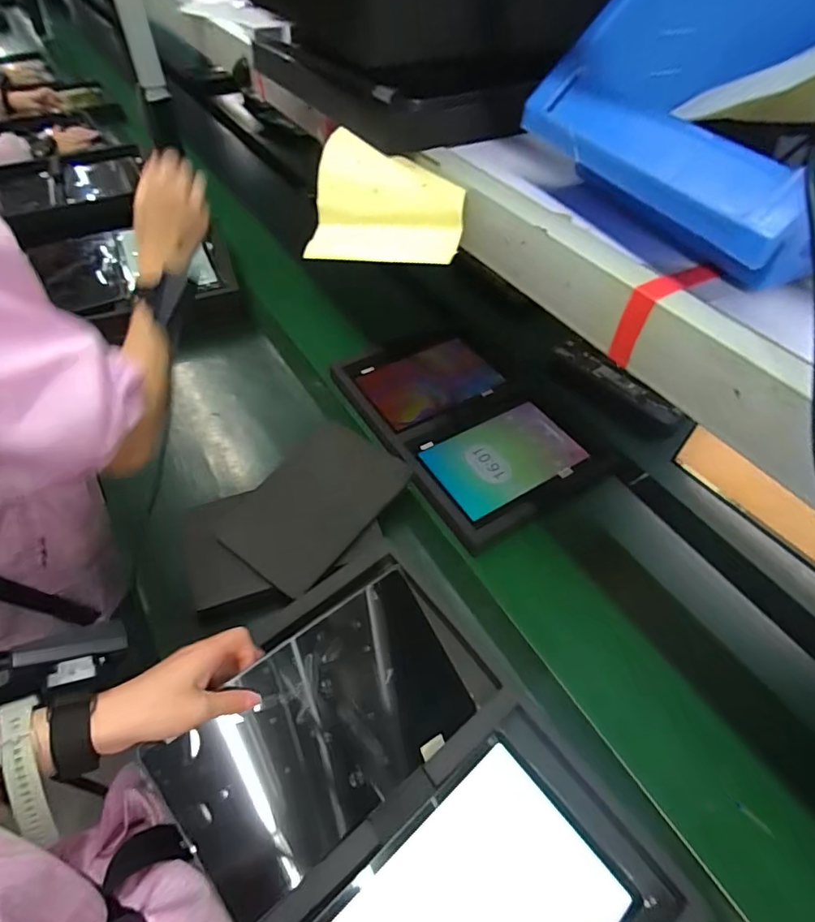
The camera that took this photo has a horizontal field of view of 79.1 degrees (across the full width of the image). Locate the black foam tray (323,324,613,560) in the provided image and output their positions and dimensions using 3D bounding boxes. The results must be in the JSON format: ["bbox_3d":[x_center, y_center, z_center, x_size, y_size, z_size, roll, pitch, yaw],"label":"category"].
[{"bbox_3d":[0.104,-0.074,0.843,0.329,0.040,0.435,-24,55,-22],"label":"black foam tray"}]

